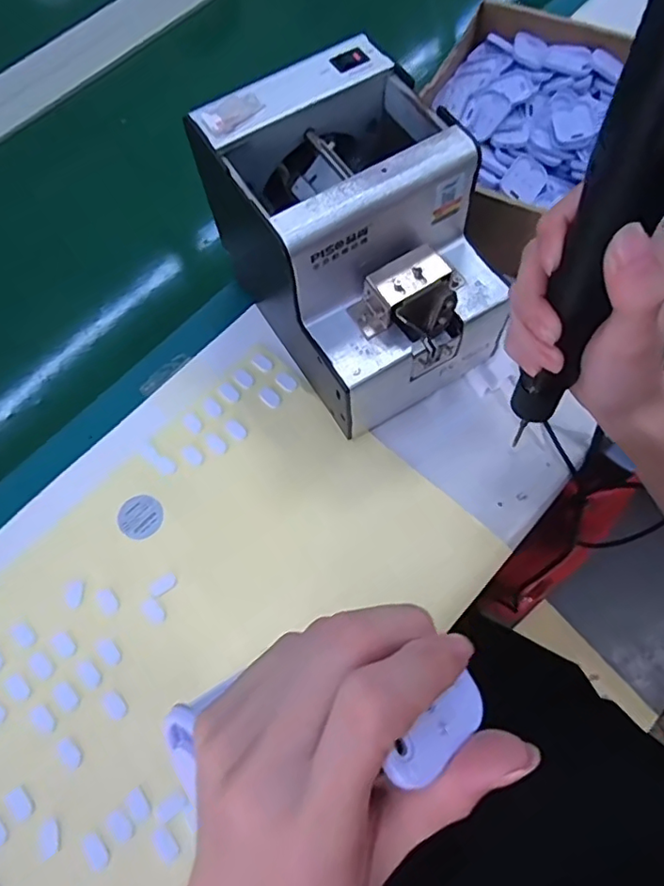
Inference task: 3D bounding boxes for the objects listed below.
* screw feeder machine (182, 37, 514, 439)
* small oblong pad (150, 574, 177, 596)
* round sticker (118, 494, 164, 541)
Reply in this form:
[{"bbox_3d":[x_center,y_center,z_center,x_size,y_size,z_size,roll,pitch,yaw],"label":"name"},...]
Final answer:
[{"bbox_3d":[0.017,-0.123,0.369,0.120,0.148,0.169,-29,68,-10],"label":"screw feeder machine"},{"bbox_3d":[-0.109,0.091,0.360,0.017,0.004,0.009,-32,70,-11],"label":"small oblong pad"},{"bbox_3d":[-0.130,0.049,0.382,0.030,0.004,0.030,-1,67,2],"label":"round sticker"}]

